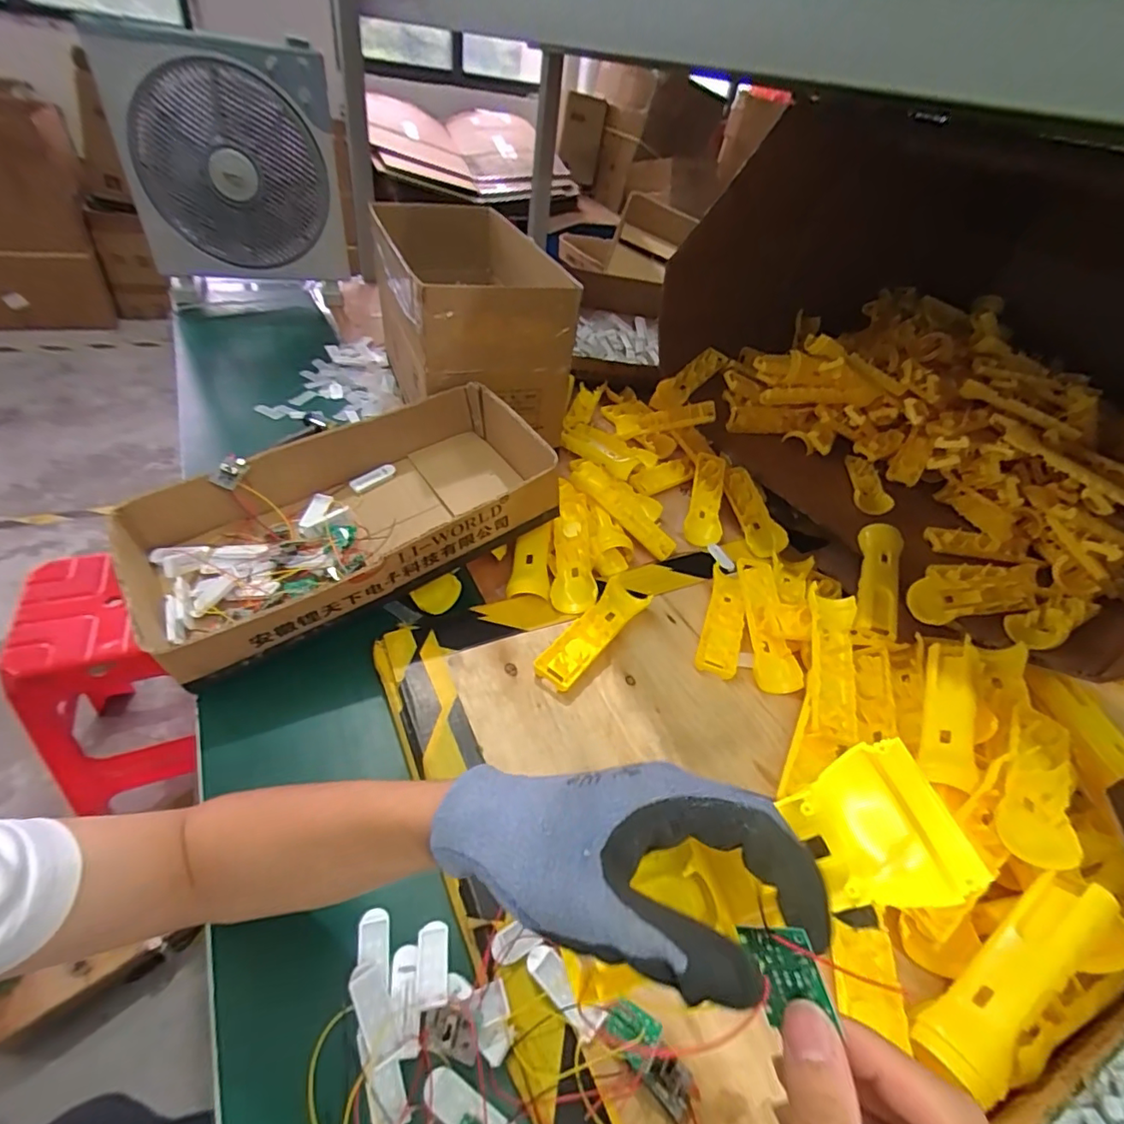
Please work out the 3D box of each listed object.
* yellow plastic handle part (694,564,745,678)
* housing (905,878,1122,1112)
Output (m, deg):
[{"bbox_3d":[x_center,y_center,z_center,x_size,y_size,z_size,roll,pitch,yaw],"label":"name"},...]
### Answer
[{"bbox_3d":[0.185,0.061,0.630,0.042,0.014,0.165,18,42,9],"label":"yellow plastic handle part"},{"bbox_3d":[0.295,0.270,0.357,0.157,0.030,0.040,-36,52,-13],"label":"housing"}]

